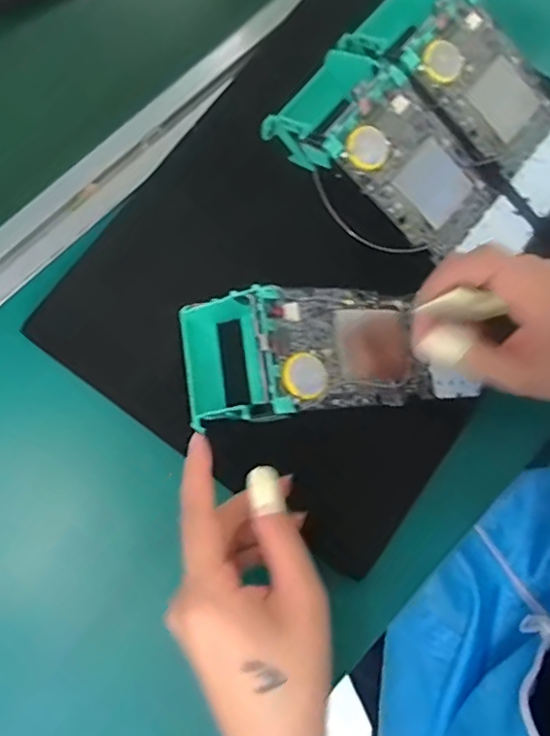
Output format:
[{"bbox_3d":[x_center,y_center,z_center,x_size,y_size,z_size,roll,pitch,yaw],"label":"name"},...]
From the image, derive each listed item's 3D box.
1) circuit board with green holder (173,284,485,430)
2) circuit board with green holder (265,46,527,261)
[{"bbox_3d":[0.035,-0.009,0.349,0.168,0.061,0.075,-4,77,-24],"label":"circuit board with green holder"},{"bbox_3d":[0.074,-0.118,0.356,0.160,0.051,0.080,41,80,9],"label":"circuit board with green holder"}]

